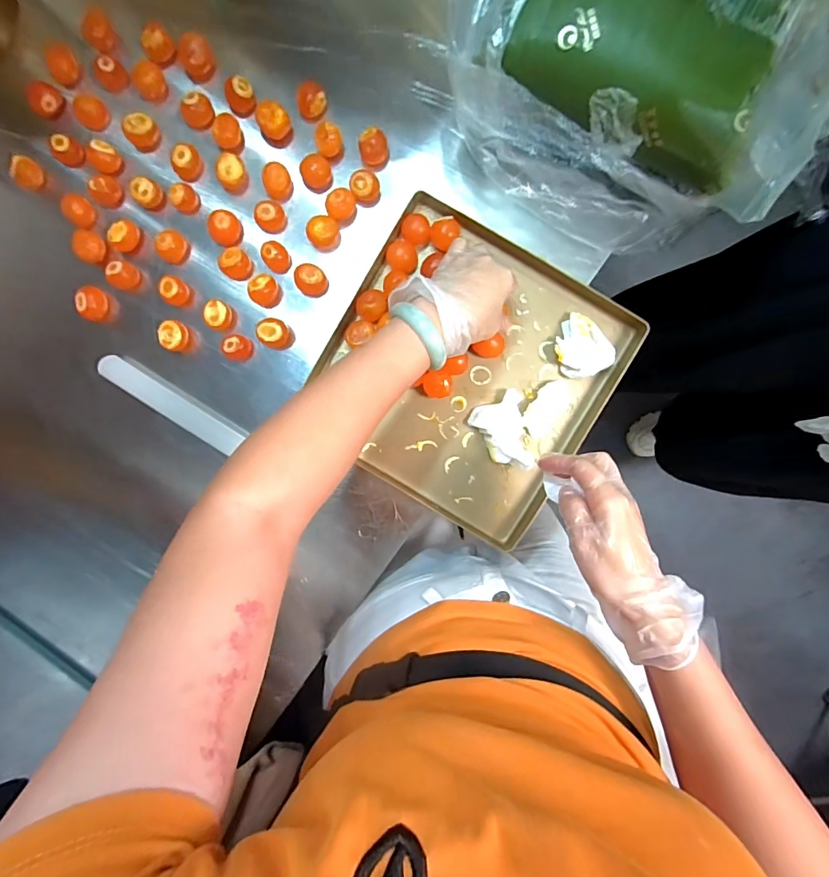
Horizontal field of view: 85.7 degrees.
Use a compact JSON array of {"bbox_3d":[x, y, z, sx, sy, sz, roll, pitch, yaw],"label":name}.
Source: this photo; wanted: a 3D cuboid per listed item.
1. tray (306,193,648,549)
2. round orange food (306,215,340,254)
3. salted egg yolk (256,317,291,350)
[{"bbox_3d":[0.056,-0.070,0.483,0.283,0.031,0.288,31,95,-1],"label":"tray"},{"bbox_3d":[-0.095,-0.217,0.476,0.033,0.031,0.028,-32,93,4],"label":"round orange food"},{"bbox_3d":[-0.149,-0.112,0.480,0.031,0.027,0.030,0,94,2],"label":"salted egg yolk"}]

